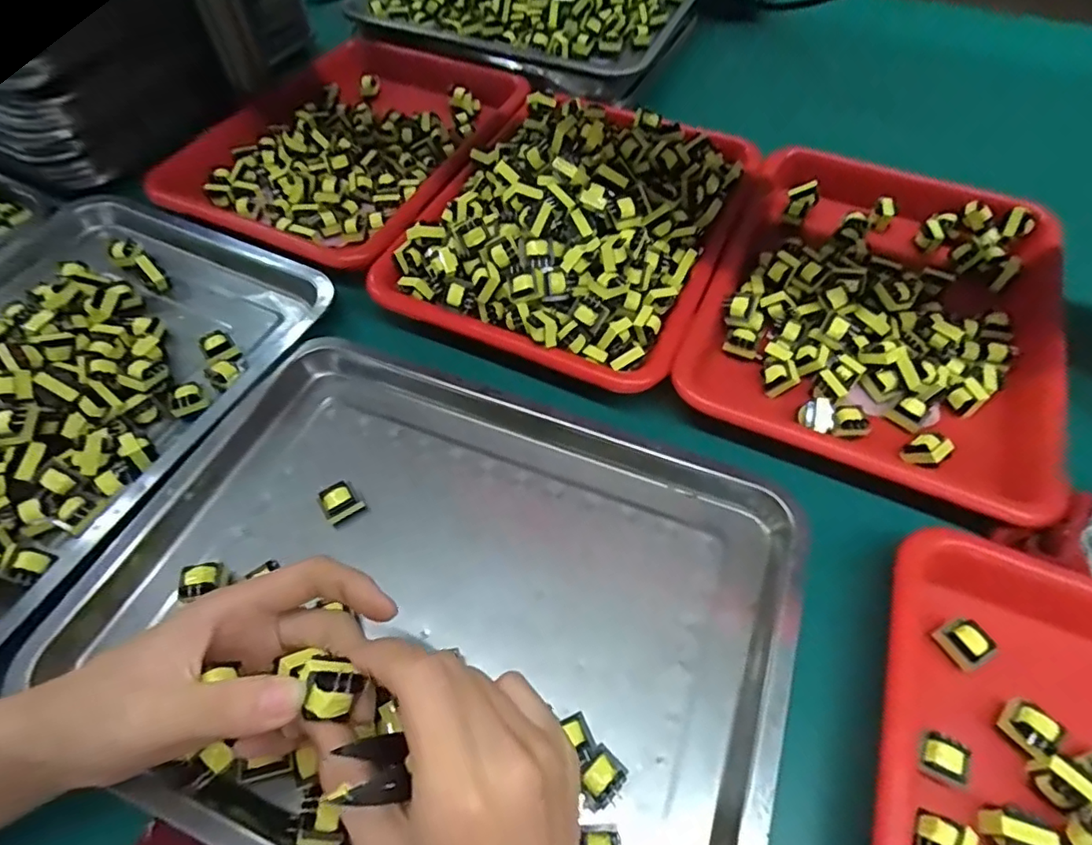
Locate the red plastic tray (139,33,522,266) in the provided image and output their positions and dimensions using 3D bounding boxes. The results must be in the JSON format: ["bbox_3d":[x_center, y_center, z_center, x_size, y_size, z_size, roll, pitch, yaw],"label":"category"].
[{"bbox_3d":[-0.202,-0.301,0.606,0.283,0.048,0.356,18,59,11],"label":"red plastic tray"}]

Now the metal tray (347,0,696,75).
[{"bbox_3d":[-0.034,-0.512,0.673,0.401,0.072,0.216,13,58,8],"label":"metal tray"}]

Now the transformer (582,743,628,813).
[{"bbox_3d":[0.028,0.180,0.286,0.024,0.018,0.022,-39,65,-22],"label":"transformer"}]

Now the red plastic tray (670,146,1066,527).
[{"bbox_3d":[0.270,-0.096,0.457,0.260,0.037,0.334,22,60,14],"label":"red plastic tray"}]

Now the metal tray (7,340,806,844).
[{"bbox_3d":[-0.060,0.103,0.343,0.389,0.033,0.289,18,59,11],"label":"metal tray"}]

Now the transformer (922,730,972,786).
[{"bbox_3d":[0.203,0.173,0.293,0.021,0.018,0.018,26,61,16],"label":"transformer"}]

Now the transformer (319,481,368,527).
[{"bbox_3d":[-0.135,0.054,0.378,0.023,0.024,0.019,-26,61,-16],"label":"transformer"}]

